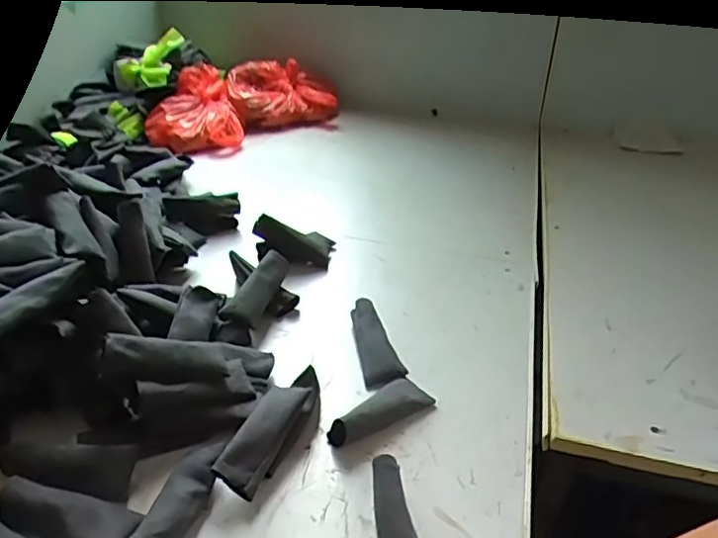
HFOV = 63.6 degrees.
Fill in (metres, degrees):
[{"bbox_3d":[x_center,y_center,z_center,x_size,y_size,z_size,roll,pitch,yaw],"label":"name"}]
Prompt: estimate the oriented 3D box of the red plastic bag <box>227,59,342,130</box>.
[{"bbox_3d":[-0.156,-0.345,1.144,0.197,0.096,0.137,-11,36,-18],"label":"red plastic bag"}]

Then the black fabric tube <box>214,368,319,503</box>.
[{"bbox_3d":[-0.072,0.138,0.500,0.043,0.039,0.130,15,36,19],"label":"black fabric tube"}]

